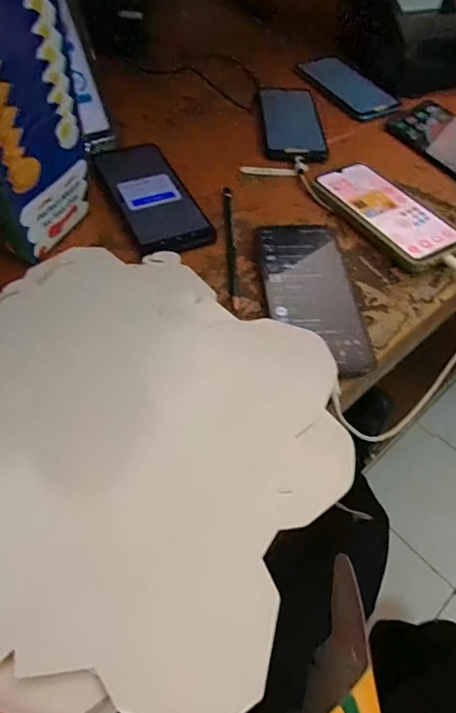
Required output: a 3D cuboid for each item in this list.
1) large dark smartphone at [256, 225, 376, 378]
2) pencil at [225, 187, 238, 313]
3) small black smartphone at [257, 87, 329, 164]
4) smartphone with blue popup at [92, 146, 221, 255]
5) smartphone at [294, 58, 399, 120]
[{"bbox_3d":[0.073,-0.057,0.399,0.079,0.013,0.166,-1,56,-6],"label":"large dark smartphone"},{"bbox_3d":[0.003,-0.108,0.438,0.008,0.009,0.164,1,56,-5],"label":"pencil"},{"bbox_3d":[0.078,-0.296,0.569,0.073,0.005,0.168,1,56,-4],"label":"small black smartphone"},{"bbox_3d":[-0.078,-0.164,0.465,0.078,0.009,0.175,-21,61,-18],"label":"smartphone with blue popup"},{"bbox_3d":[0.161,-0.373,0.634,0.076,0.012,0.163,-27,62,-21],"label":"smartphone"}]

